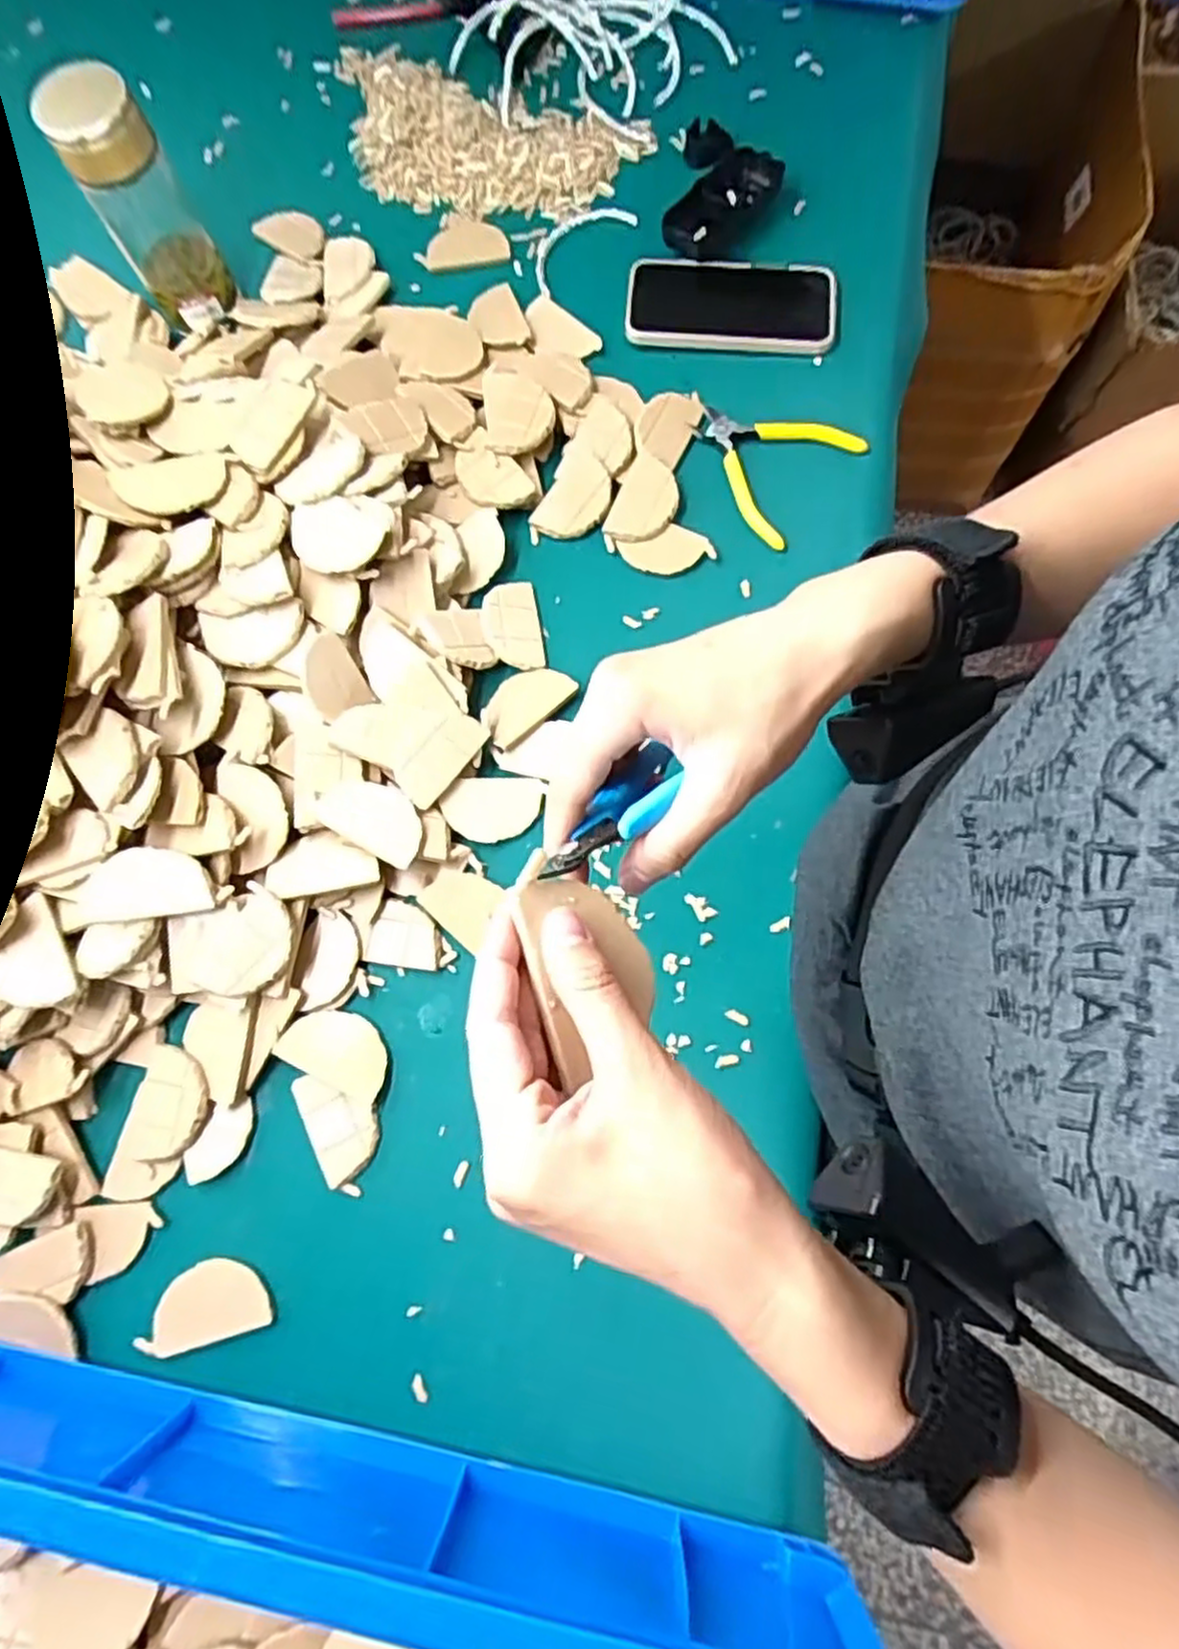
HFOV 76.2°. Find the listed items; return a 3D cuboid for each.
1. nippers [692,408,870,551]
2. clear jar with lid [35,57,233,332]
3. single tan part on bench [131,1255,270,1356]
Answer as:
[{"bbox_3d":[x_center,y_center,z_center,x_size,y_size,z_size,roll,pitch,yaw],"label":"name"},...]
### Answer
[{"bbox_3d":[0.133,-0.280,0.568,0.111,0.014,0.105,42,80,7],"label":"nippers"},{"bbox_3d":[-0.327,-0.452,0.563,0.065,0.154,0.066,-1,77,2],"label":"clear jar with lid"},{"bbox_3d":[-0.233,0.289,0.453,0.076,0.005,0.041,-15,79,-4],"label":"single tan part on bench"}]

